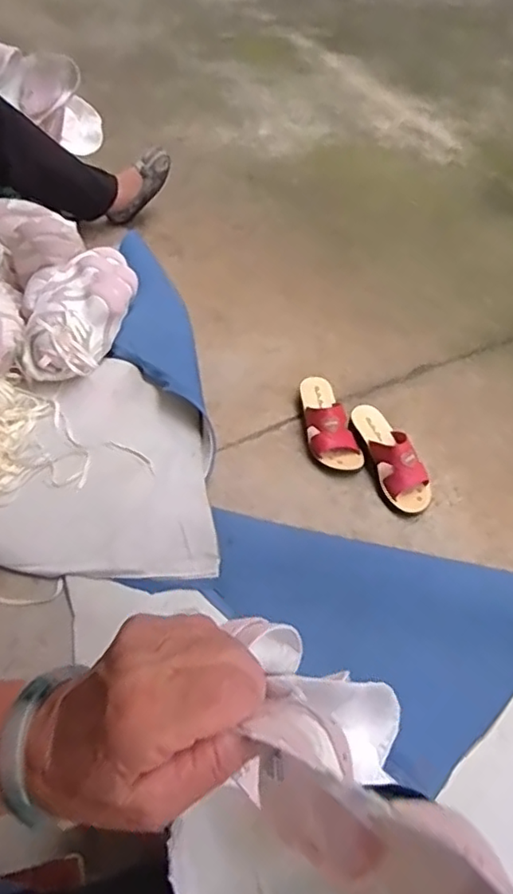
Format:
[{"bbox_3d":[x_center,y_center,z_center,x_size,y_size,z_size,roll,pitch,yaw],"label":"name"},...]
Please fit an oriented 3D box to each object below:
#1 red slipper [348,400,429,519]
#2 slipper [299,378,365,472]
[{"bbox_3d":[0.240,0.014,1.128,0.081,0.079,0.220,-20,56,-19],"label":"red slipper"},{"bbox_3d":[0.131,-0.055,1.186,0.083,0.072,0.223,-10,53,-13],"label":"slipper"}]

